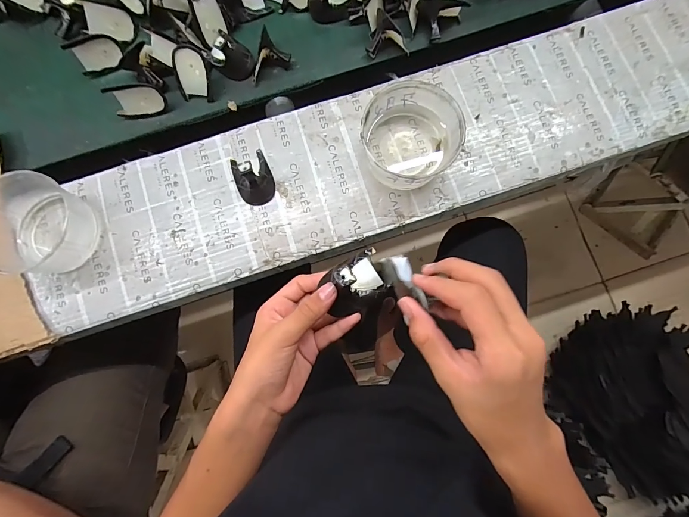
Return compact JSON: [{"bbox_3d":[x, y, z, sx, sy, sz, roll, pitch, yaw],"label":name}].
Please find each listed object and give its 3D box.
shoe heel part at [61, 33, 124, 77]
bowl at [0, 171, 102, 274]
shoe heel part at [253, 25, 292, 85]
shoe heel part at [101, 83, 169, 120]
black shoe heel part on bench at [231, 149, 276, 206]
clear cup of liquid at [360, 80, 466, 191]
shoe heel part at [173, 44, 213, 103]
[{"bbox_3d":[-0.343,-0.284,0.467,0.063,0.046,0.013,-25,52,-10],"label":"shoe heel part"},{"bbox_3d":[-0.363,-0.039,0.399,0.112,0.057,0.109,0,83,0],"label":"bowl"},{"bbox_3d":[-0.104,-0.275,0.467,0.045,0.042,0.063,24,83,3],"label":"shoe heel part"},{"bbox_3d":[-0.279,-0.214,0.457,0.068,0.046,0.023,-10,46,-7],"label":"shoe heel part"},{"bbox_3d":[-0.118,-0.107,0.416,0.047,0.045,0.068,-22,83,-3],"label":"black shoe heel part on bench"},{"bbox_3d":[0.082,-0.150,0.413,0.108,0.059,0.109,0,83,0],"label":"clear cup of liquid"},{"bbox_3d":[-0.206,-0.252,0.455,0.045,0.045,0.052,2,83,0],"label":"shoe heel part"}]

